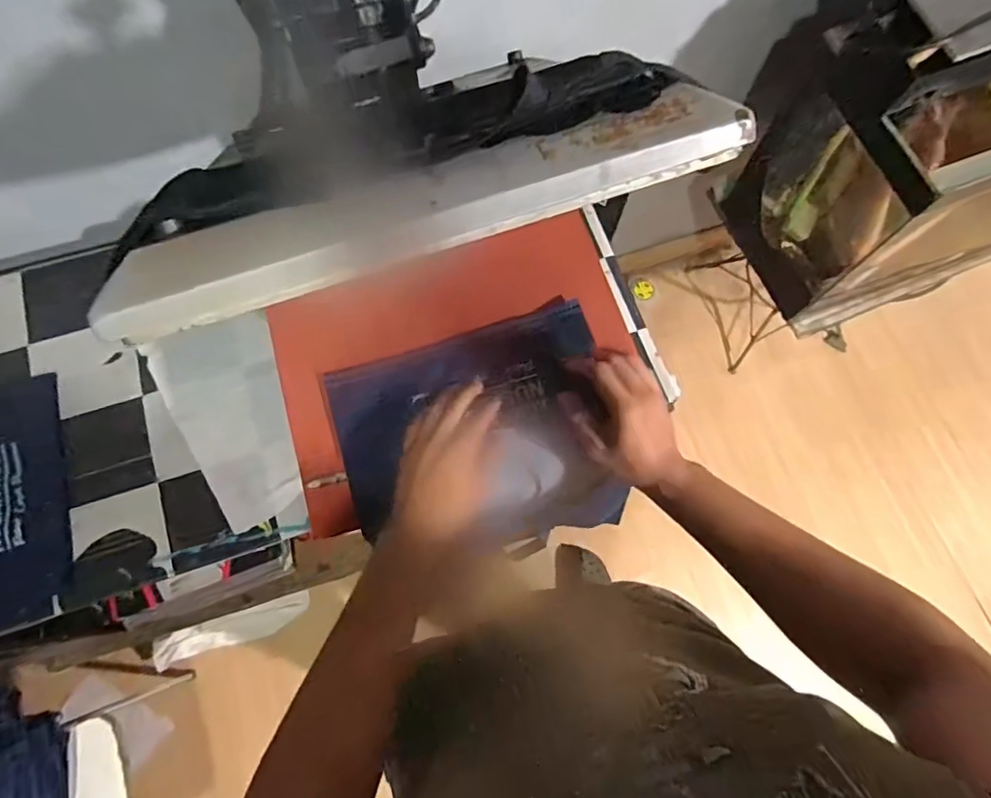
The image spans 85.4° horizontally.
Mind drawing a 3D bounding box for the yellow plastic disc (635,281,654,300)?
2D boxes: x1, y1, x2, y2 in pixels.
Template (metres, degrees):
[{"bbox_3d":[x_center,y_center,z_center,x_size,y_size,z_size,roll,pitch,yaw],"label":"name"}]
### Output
[{"bbox_3d":[0.475,-0.348,1.717,0.060,0.015,0.063,24,75,8],"label":"yellow plastic disc"}]

